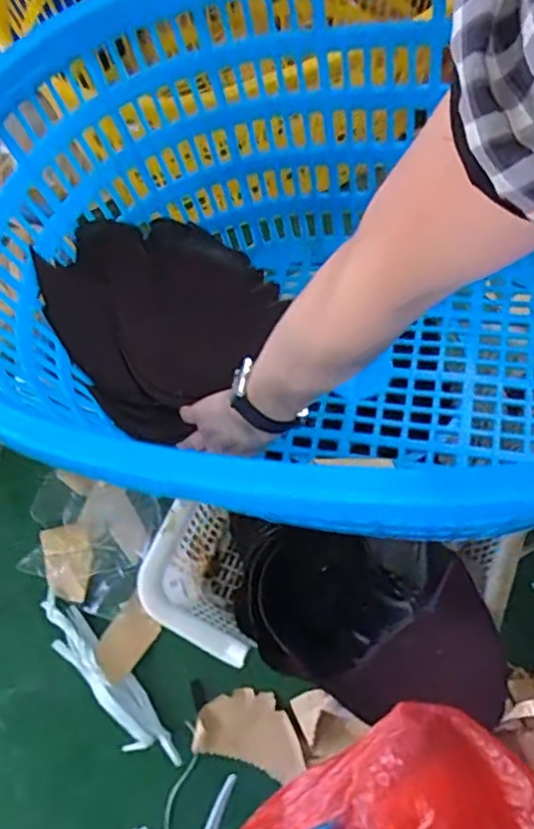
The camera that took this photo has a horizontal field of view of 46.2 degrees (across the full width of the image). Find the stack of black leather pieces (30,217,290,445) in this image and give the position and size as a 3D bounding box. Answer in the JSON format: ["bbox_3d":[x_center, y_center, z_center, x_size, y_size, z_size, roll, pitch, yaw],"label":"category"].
[{"bbox_3d":[-0.098,-0.114,0.659,0.231,0.121,0.199,-34,69,-13],"label":"stack of black leather pieces"}]

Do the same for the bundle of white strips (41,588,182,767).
[{"bbox_3d":[-0.184,0.296,0.708,0.049,0.019,0.236,-39,70,-15],"label":"bundle of white strips"}]

